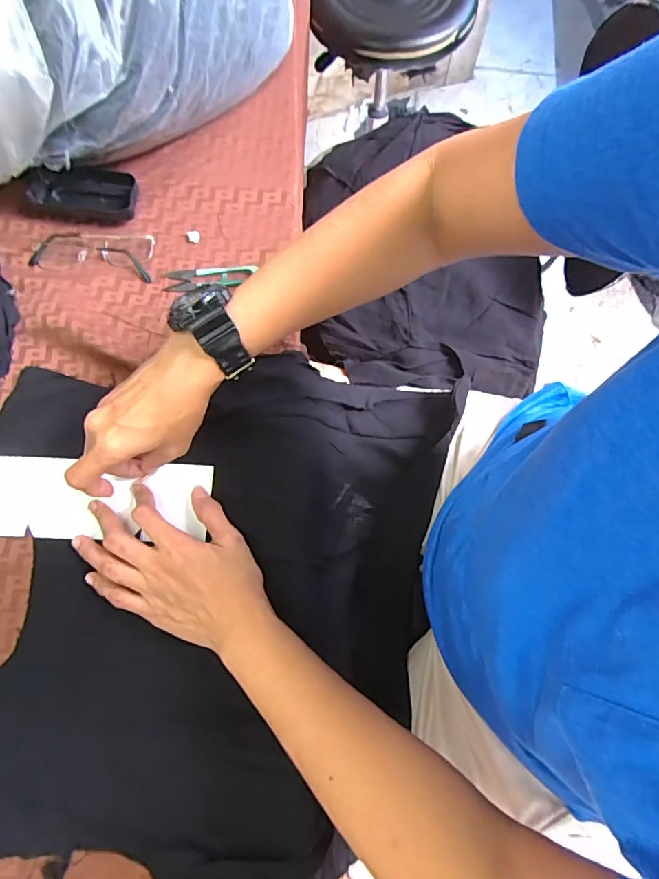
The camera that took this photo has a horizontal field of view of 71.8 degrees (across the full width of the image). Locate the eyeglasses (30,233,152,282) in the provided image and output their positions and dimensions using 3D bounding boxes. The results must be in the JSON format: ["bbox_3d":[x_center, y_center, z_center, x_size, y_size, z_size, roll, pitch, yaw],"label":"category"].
[{"bbox_3d":[-0.248,-0.197,0.478,0.122,0.023,0.043,6,73,3],"label":"eyeglasses"}]

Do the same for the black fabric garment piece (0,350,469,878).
[{"bbox_3d":[-0.091,0.139,0.464,0.404,0.183,0.442,6,73,3],"label":"black fabric garment piece"}]

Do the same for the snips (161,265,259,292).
[{"bbox_3d":[-0.125,-0.170,0.477,0.094,0.006,0.026,-6,72,-1],"label":"snips"}]

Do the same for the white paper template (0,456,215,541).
[{"bbox_3d":[-0.225,0.051,0.413,0.229,0.005,0.072,0,72,-2],"label":"white paper template"}]

